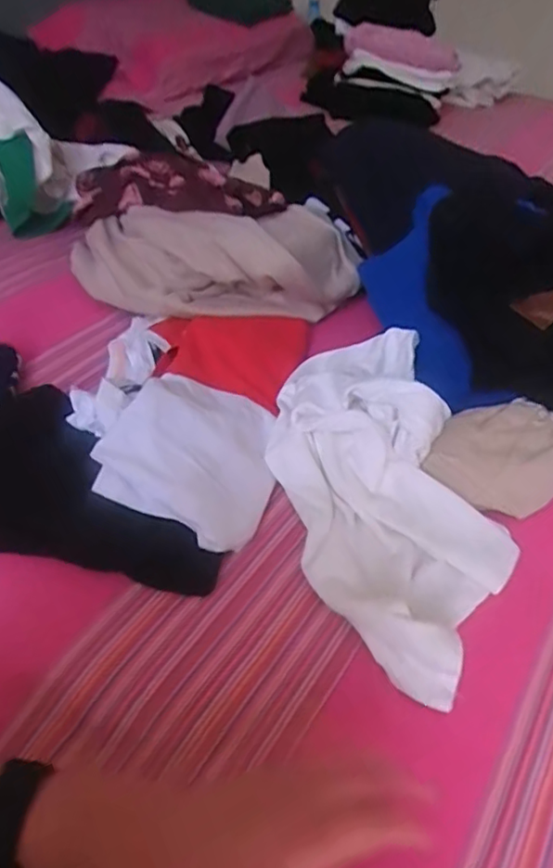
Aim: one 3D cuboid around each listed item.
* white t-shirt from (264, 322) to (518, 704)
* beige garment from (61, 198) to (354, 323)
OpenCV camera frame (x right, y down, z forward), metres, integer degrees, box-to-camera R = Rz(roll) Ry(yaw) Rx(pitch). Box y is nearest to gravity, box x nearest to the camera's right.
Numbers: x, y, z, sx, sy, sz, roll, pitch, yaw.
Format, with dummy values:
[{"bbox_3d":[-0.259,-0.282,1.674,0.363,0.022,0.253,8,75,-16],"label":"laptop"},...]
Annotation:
[{"bbox_3d":[0.099,0.032,0.556,0.174,0.090,0.373,-8,45,-14],"label":"white t-shirt"},{"bbox_3d":[-0.072,-0.239,0.797,0.349,0.098,0.192,-9,45,-15],"label":"beige garment"}]

